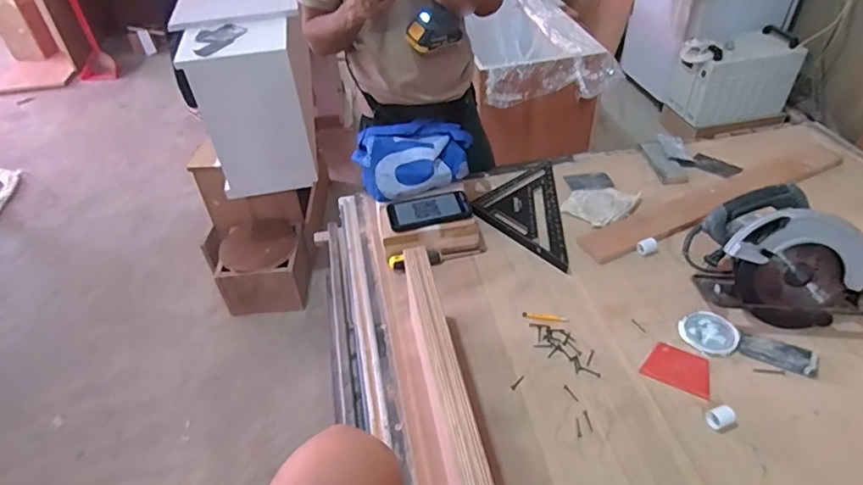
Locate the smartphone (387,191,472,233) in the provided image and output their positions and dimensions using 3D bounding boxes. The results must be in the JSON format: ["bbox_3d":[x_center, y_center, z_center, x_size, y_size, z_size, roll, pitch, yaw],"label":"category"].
[{"bbox_3d":[-0.007,-0.070,1.129,0.179,0.020,0.082,-12,52,7],"label":"smartphone"}]

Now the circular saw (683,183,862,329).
[{"bbox_3d":[0.611,0.024,0.913,0.291,0.189,0.172,6,44,14],"label":"circular saw"}]

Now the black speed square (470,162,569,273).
[{"bbox_3d":[0.201,-0.078,1.236,0.195,0.029,0.379,-1,43,7],"label":"black speed square"}]

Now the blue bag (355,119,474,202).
[{"bbox_3d":[-0.043,-0.199,1.212,0.270,0.094,0.184,-8,42,-4],"label":"blue bag"}]

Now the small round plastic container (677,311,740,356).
[{"bbox_3d":[0.502,0.162,0.948,0.089,0.009,0.098,-26,46,-20],"label":"small round plastic container"}]

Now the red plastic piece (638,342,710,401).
[{"bbox_3d":[0.427,0.218,0.903,0.105,0.006,0.080,20,49,27],"label":"red plastic piece"}]

